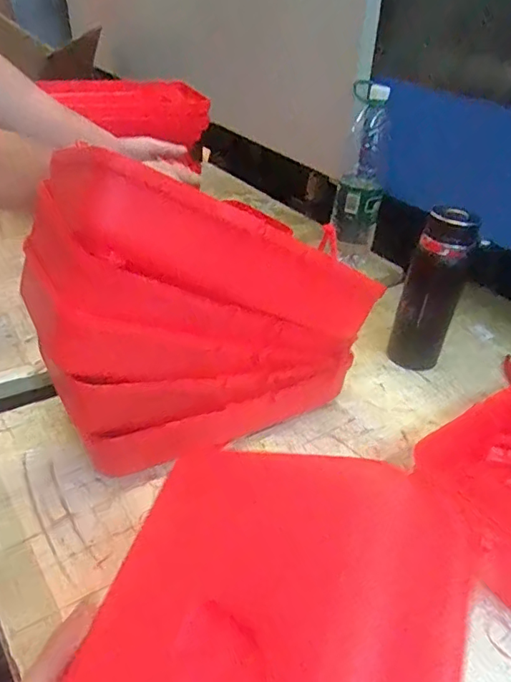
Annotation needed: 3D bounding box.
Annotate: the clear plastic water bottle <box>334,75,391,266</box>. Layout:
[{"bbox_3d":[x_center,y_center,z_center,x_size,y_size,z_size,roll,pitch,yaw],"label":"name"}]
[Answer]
[{"bbox_3d":[0.201,-0.300,0.991,0.090,0.315,0.096,14,34,10],"label":"clear plastic water bottle"}]

